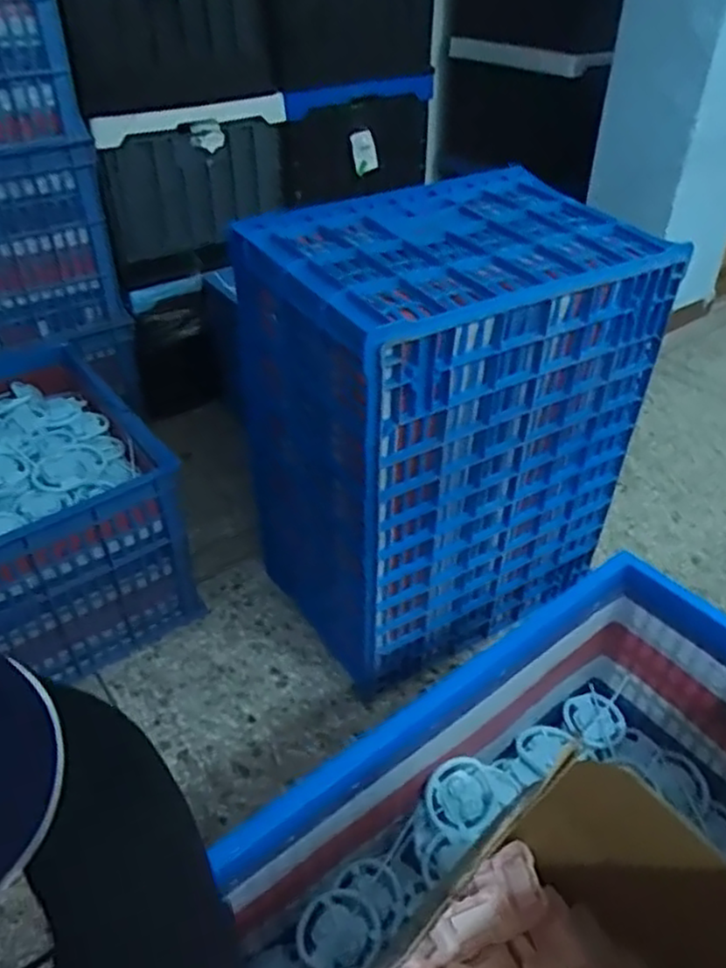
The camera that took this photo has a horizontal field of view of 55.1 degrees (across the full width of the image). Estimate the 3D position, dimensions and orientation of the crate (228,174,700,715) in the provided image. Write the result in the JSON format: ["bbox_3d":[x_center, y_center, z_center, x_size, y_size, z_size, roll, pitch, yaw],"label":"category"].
[{"bbox_3d":[0.132,-0.109,1.332,0.592,0.739,0.453,-22,44,-25],"label":"crate"}]

